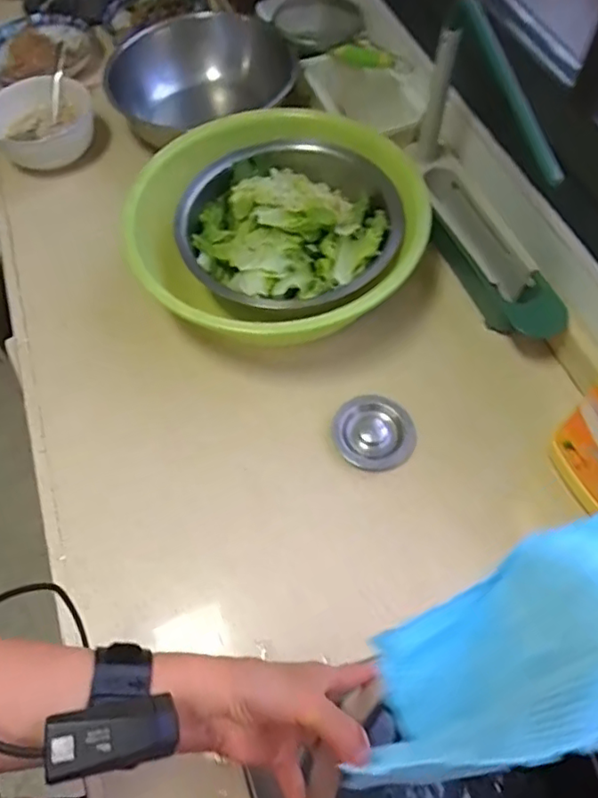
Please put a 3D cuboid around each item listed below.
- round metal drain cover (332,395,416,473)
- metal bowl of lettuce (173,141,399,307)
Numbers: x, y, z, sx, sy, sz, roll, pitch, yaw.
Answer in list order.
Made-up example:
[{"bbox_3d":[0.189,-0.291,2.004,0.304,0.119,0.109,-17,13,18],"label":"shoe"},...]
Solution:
[{"bbox_3d":[0.080,0.034,0.637,0.083,0.026,0.082,-1,62,3],"label":"round metal drain cover"},{"bbox_3d":[-0.011,-0.203,0.723,0.251,0.107,0.243,-1,62,3],"label":"metal bowl of lettuce"}]

